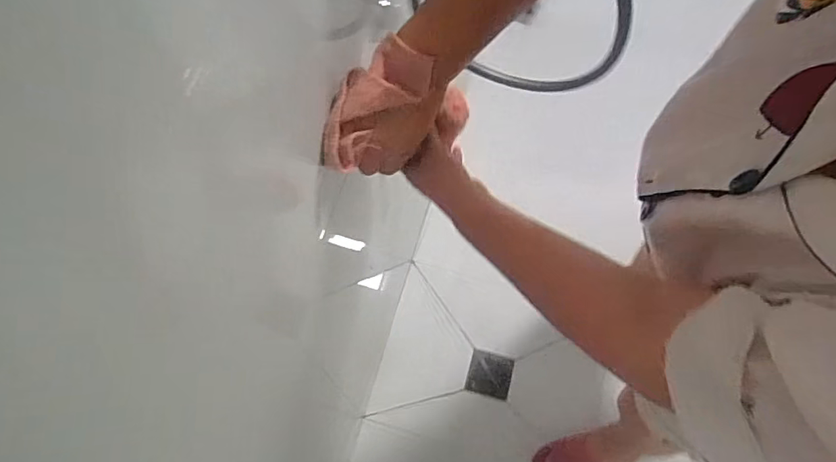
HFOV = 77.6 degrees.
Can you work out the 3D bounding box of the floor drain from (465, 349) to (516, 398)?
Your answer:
[{"bbox_3d":[0.173,0.344,1.250,0.101,0.012,0.101,15,67,8],"label":"floor drain"}]

